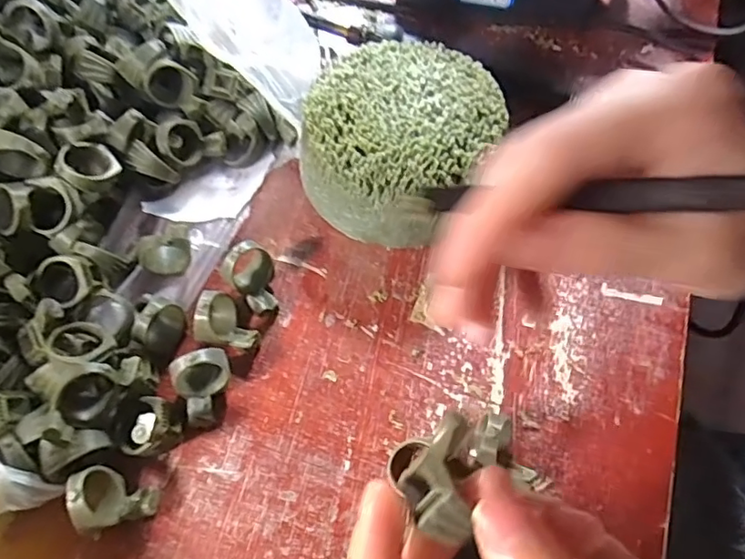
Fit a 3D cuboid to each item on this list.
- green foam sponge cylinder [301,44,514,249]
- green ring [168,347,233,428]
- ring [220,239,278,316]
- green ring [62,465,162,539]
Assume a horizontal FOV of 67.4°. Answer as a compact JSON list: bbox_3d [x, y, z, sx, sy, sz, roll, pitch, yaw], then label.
[{"bbox_3d":[0.015,-0.072,0.294,0.093,0.048,0.099,13,62,9],"label":"green foam sponge cylinder"},{"bbox_3d":[-0.073,0.047,0.244,0.024,0.026,0.024,-21,62,-9],"label":"green ring"},{"bbox_3d":[-0.056,-0.001,0.271,0.022,0.025,0.028,-40,67,-18],"label":"ring"},{"bbox_3d":[-0.103,0.086,0.220,0.016,0.029,0.028,-27,90,17],"label":"green ring"}]

